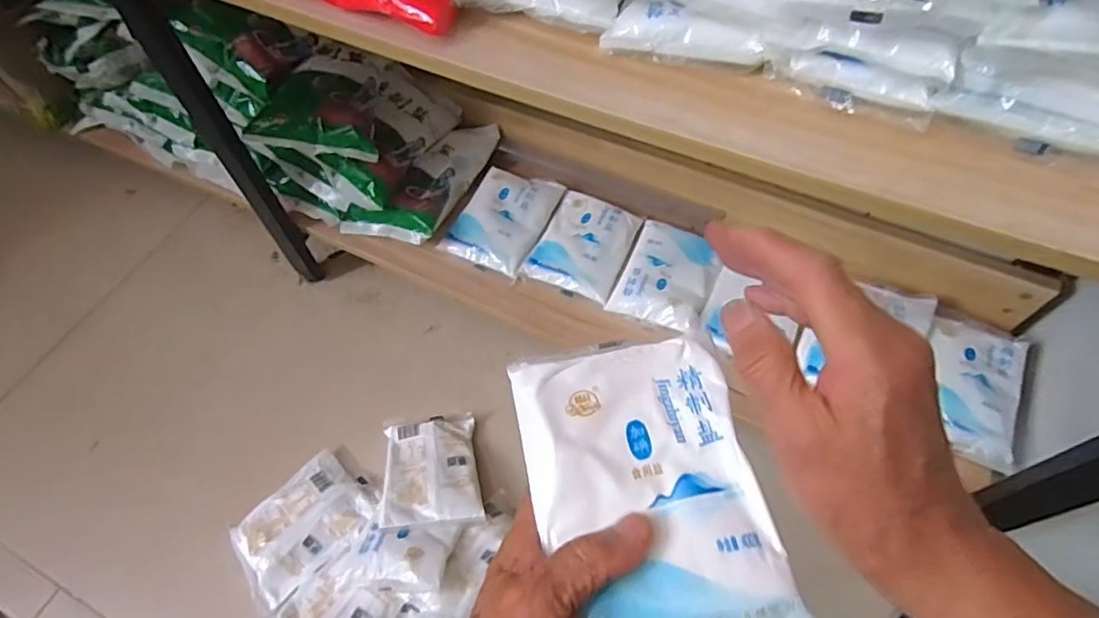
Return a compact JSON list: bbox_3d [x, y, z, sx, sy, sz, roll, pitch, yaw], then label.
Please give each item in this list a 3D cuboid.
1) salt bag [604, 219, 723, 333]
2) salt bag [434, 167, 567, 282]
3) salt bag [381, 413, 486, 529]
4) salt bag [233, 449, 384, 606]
[{"bbox_3d":[0.151,-0.046,0.761,0.107,0.019,0.152,22,63,14],"label":"salt bag"},{"bbox_3d":[-0.060,-0.122,0.811,0.113,0.017,0.154,23,63,15],"label":"salt bag"},{"bbox_3d":[-0.145,0.201,0.748,0.110,0.028,0.140,-5,44,-8],"label":"salt bag"},{"bbox_3d":[-0.296,0.257,0.731,0.154,0.033,0.125,-40,66,-19],"label":"salt bag"}]

